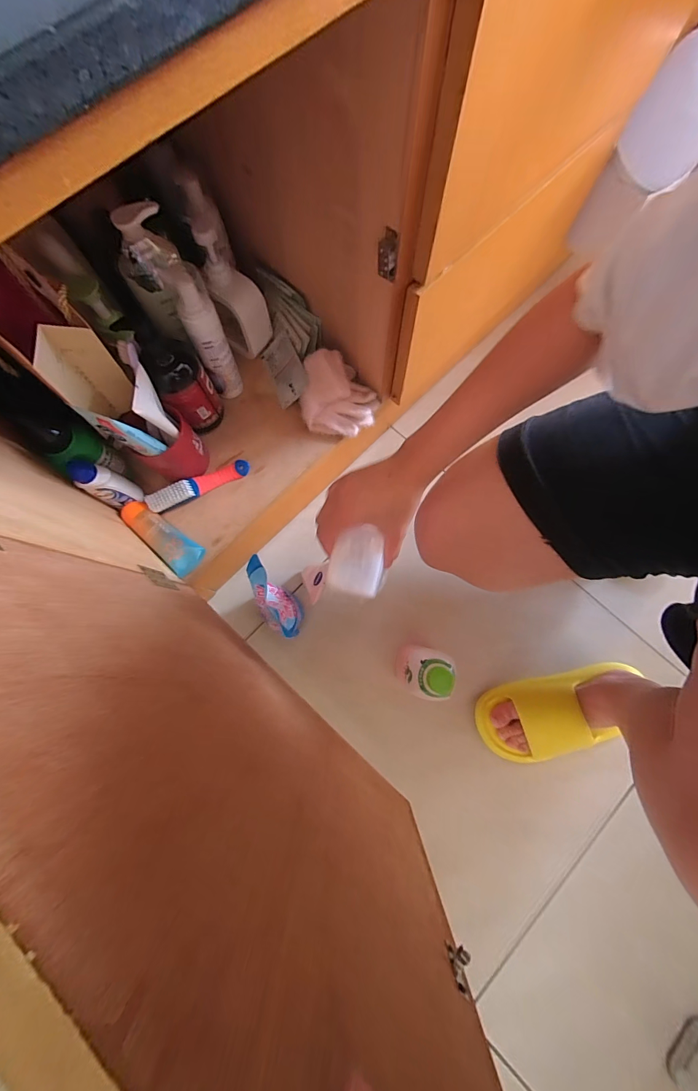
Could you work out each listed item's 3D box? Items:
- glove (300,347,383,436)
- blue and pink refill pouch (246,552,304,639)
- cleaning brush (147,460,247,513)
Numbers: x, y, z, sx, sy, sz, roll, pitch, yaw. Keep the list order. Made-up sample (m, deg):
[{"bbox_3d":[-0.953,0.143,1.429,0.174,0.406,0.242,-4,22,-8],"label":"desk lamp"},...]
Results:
[{"bbox_3d":[-0.014,-0.236,0.553,0.118,0.056,0.113,0,77,1],"label":"glove"},{"bbox_3d":[-0.112,0.087,0.556,0.052,0.145,0.115,-38,79,-7],"label":"blue and pink refill pouch"},{"bbox_3d":[-0.226,-0.092,0.538,0.154,0.034,0.031,-27,78,-5],"label":"cleaning brush"}]

